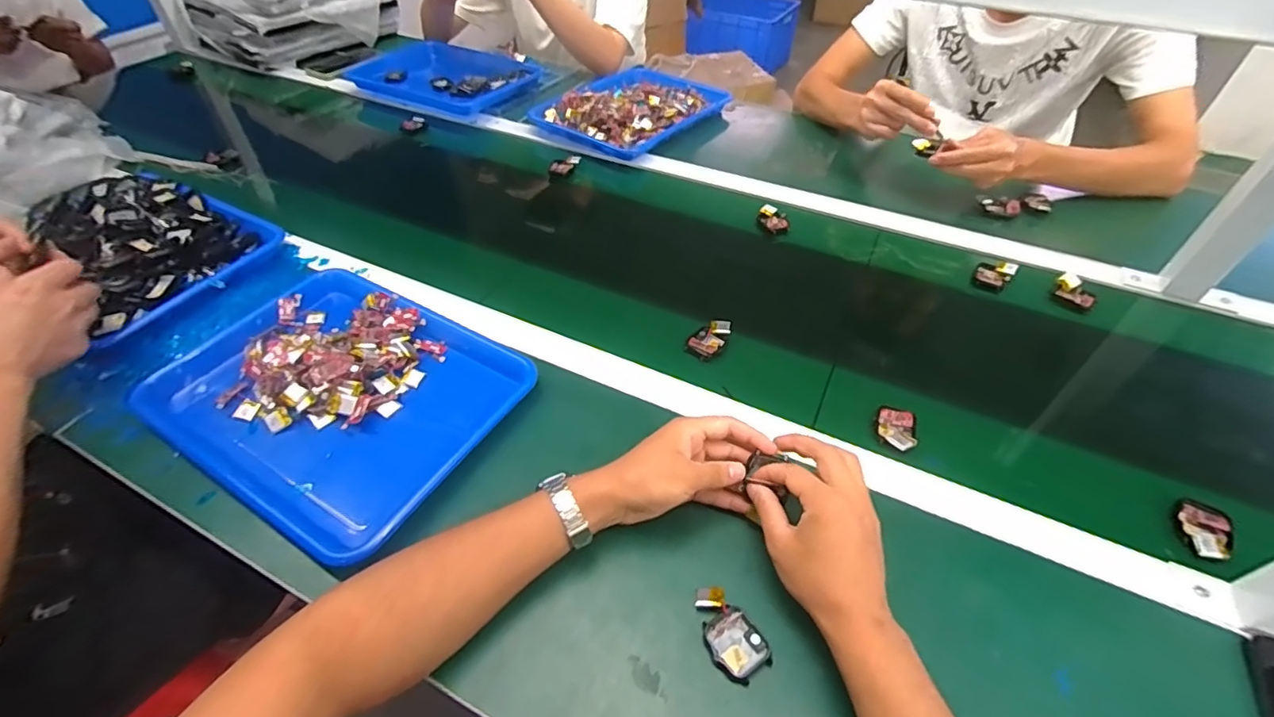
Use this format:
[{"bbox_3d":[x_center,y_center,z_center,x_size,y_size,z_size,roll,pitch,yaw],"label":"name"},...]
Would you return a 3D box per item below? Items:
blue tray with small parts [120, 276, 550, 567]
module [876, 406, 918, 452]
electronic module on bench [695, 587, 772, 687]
[{"bbox_3d":[-0.298,0.029,0.565,0.335,0.039,0.257,25,52,21],"label":"blue tray with small parts"},{"bbox_3d":[0.254,0.067,0.541,0.035,0.014,0.057,14,49,12],"label":"module"},{"bbox_3d":[0.067,0.206,0.418,0.039,0.014,0.067,-31,55,-25],"label":"electronic module on bench"}]

